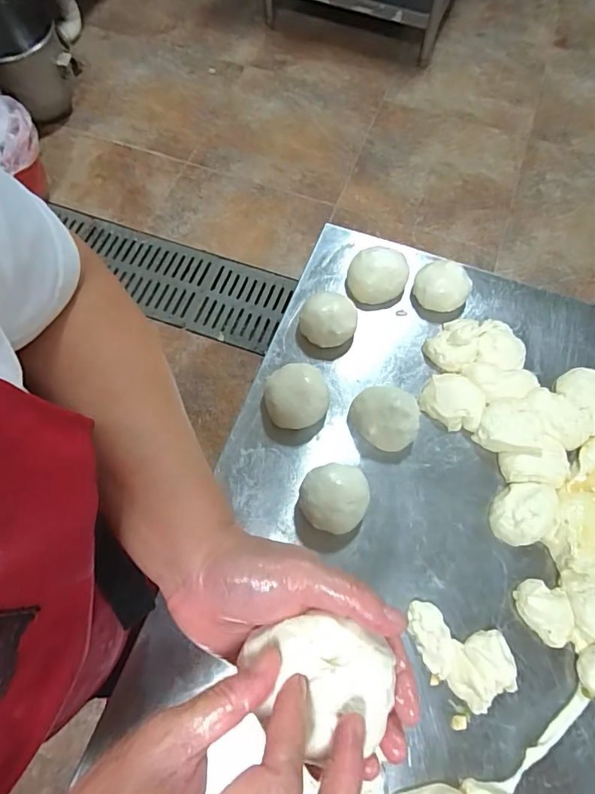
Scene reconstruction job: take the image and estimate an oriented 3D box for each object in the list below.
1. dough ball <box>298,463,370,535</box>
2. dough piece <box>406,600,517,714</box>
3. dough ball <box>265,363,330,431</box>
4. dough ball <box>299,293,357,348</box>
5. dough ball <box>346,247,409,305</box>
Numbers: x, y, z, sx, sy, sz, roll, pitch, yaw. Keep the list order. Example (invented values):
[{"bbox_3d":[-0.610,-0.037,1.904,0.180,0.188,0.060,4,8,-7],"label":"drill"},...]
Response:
[{"bbox_3d":[0.039,0.112,0.518,0.071,0.044,0.073,0,68,-1],"label":"dough ball"},{"bbox_3d":[0.163,0.253,0.472,0.112,0.022,0.068,37,70,13],"label":"dough piece"},{"bbox_3d":[-0.001,-0.002,0.566,0.074,0.052,0.074,1,66,-2],"label":"dough ball"},{"bbox_3d":[0.040,-0.101,0.613,0.071,0.044,0.065,1,66,-2],"label":"dough ball"},{"bbox_3d":[0.109,-0.164,0.638,0.074,0.044,0.077,-15,68,-9],"label":"dough ball"}]

